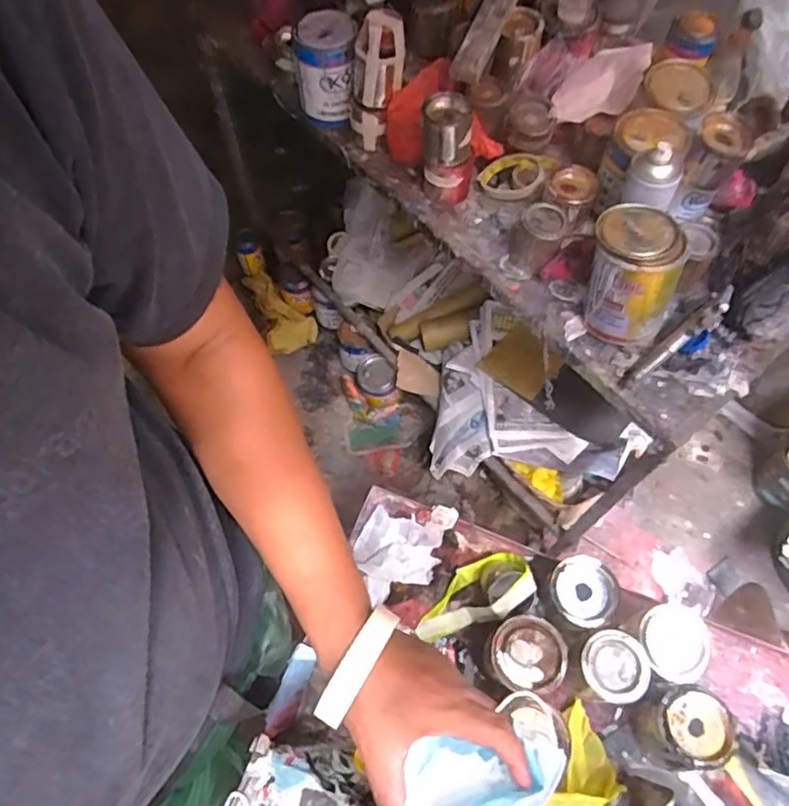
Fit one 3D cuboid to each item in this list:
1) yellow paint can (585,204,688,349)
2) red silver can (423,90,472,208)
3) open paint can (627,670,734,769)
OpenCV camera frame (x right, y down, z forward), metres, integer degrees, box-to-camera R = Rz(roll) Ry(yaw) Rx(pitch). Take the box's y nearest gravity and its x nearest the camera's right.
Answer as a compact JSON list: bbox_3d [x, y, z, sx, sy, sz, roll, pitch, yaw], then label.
[{"bbox_3d":[0.297,-0.163,0.778,0.098,0.151,0.107,0,61,0],"label":"yellow paint can"},{"bbox_3d":[0.079,-0.372,0.898,0.073,0.143,0.072,0,61,0],"label":"red silver can"},{"bbox_3d":[0.284,0.327,0.606,0.079,0.077,0.078,13,62,8],"label":"open paint can"}]

